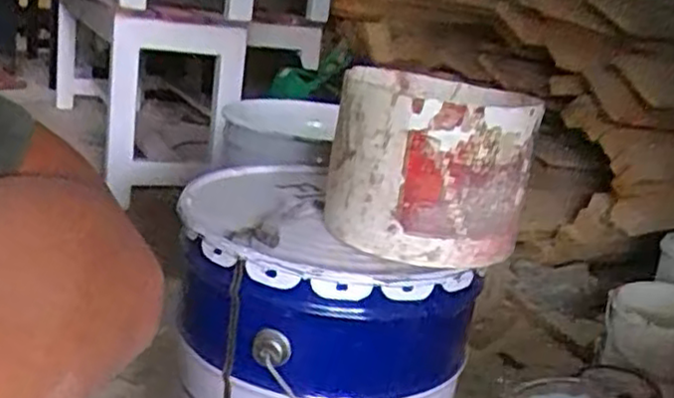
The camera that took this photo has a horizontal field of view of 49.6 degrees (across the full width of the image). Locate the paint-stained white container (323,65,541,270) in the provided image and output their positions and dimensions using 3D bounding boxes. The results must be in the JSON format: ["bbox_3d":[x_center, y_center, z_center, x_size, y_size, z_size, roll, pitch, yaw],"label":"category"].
[{"bbox_3d":[0.074,-0.028,0.604,0.132,0.140,0.115,-1,17,-29],"label":"paint-stained white container"}]

